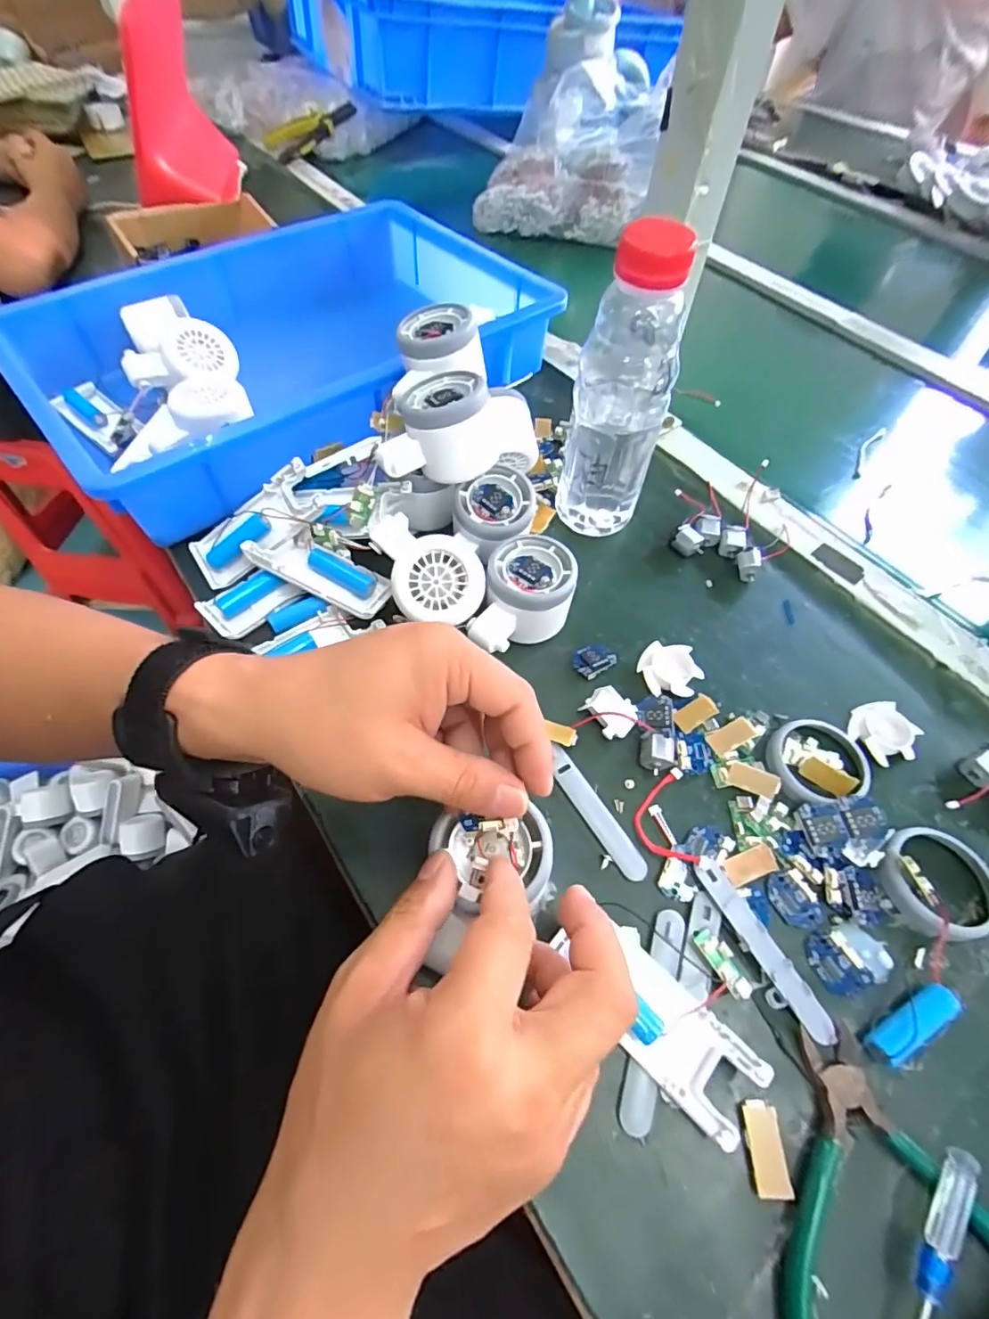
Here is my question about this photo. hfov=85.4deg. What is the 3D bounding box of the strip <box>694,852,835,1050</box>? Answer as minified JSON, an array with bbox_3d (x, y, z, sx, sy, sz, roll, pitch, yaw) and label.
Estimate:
[{"bbox_3d":[0.138,0.146,0.276,0.016,0.009,0.093,-26,62,-16],"label":"strip"}]

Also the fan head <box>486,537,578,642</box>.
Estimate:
[{"bbox_3d":[0.024,-0.042,0.368,0.057,0.055,0.062,-2,58,-2],"label":"fan head"}]

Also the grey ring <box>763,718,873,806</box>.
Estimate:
[{"bbox_3d":[0.200,0.062,0.331,0.064,0.008,0.053,-12,59,-8],"label":"grey ring"}]

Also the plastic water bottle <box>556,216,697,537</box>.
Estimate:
[{"bbox_3d":[0.083,-0.170,0.364,0.063,0.200,0.051,12,58,7],"label":"plastic water bottle"}]

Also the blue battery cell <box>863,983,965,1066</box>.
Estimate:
[{"bbox_3d":[0.204,0.177,0.258,0.055,0.015,0.018,-22,60,-14],"label":"blue battery cell"}]

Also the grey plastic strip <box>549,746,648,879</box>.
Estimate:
[{"bbox_3d":[0.059,0.089,0.314,0.017,0.007,0.084,-29,62,-18],"label":"grey plastic strip"}]

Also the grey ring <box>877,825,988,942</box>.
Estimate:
[{"bbox_3d":[0.246,0.123,0.298,0.056,0.015,0.056,0,58,-1],"label":"grey ring"}]

